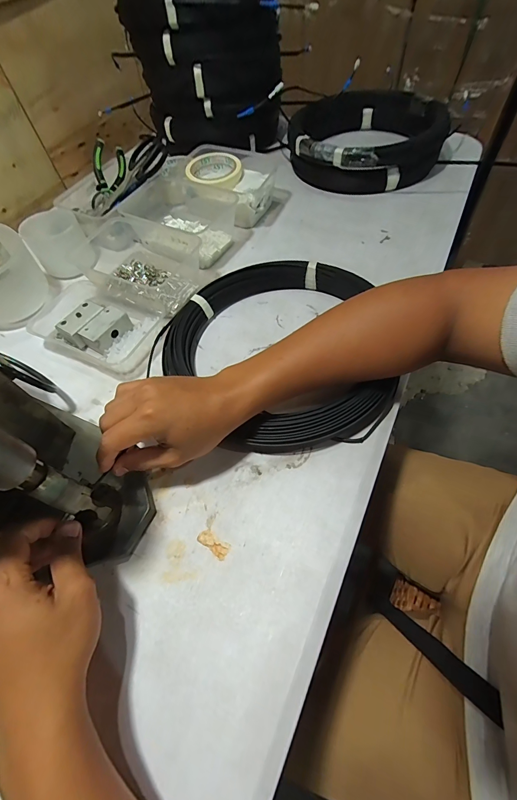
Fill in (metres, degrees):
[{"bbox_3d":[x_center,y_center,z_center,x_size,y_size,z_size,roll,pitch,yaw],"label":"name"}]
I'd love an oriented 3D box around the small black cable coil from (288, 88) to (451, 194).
[{"bbox_3d":[0.208,-0.518,0.655,0.298,0.071,0.283,7,58,10],"label":"small black cable coil"}]

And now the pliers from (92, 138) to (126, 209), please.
[{"bbox_3d":[-0.271,-0.407,0.601,0.053,0.025,0.110,1,96,-29],"label":"pliers"}]

